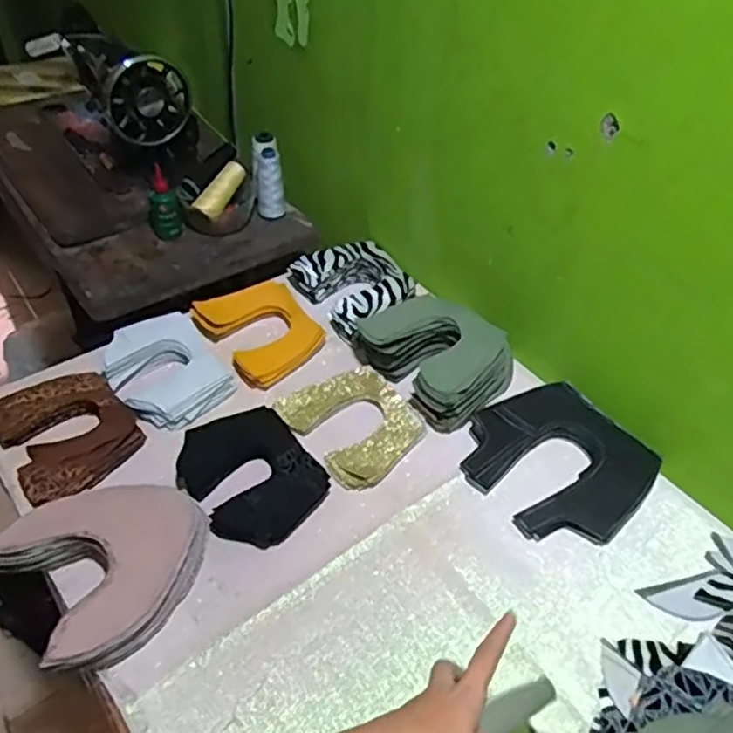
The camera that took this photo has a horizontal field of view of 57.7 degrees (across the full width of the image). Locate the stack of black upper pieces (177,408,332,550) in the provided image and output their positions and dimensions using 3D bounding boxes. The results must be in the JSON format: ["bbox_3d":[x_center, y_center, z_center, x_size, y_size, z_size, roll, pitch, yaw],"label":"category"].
[{"bbox_3d":[-0.124,0.113,0.726,0.134,0.035,0.153,-31,55,-30],"label":"stack of black upper pieces"}]

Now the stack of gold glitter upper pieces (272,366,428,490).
[{"bbox_3d":[-0.011,0.065,0.784,0.133,0.015,0.149,-30,54,-29],"label":"stack of gold glitter upper pieces"}]

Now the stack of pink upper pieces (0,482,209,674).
[{"bbox_3d":[-0.249,0.180,0.630,0.169,0.050,0.184,27,49,21],"label":"stack of pink upper pieces"}]

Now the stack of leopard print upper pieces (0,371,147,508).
[{"bbox_3d":[-0.337,0.075,0.753,0.129,0.031,0.157,-28,53,-28],"label":"stack of leopard print upper pieces"}]

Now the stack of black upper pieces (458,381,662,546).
[{"bbox_3d":[0.215,0.106,0.751,0.182,0.023,0.187,-27,53,-27],"label":"stack of black upper pieces"}]

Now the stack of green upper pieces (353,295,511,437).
[{"bbox_3d":[0.092,-0.025,0.843,0.163,0.067,0.180,-32,55,-31],"label":"stack of green upper pieces"}]

